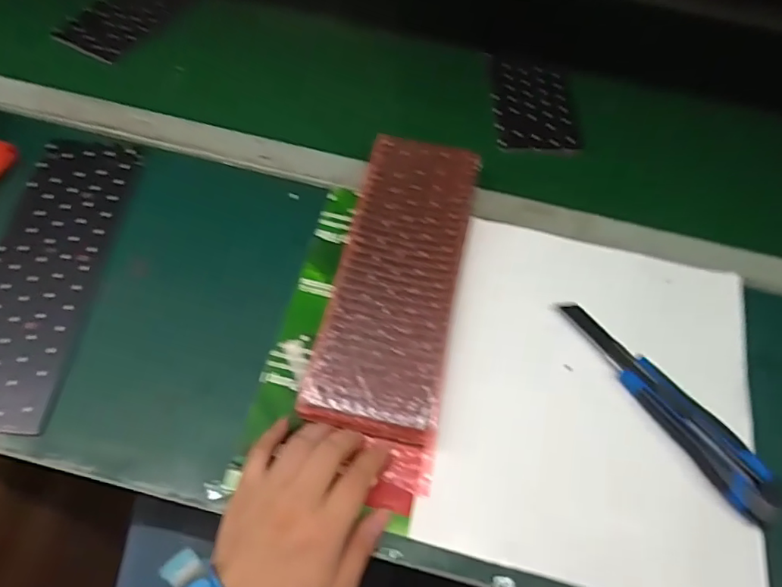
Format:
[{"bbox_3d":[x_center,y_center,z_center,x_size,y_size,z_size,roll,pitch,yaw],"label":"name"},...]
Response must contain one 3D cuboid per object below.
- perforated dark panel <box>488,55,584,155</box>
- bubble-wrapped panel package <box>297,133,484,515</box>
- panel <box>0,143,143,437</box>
[{"bbox_3d":[0.161,-0.215,0.611,0.093,0.010,0.140,4,60,-2],"label":"perforated dark panel"},{"bbox_3d":[0.005,-0.002,0.455,0.107,0.025,0.324,9,63,1],"label":"bubble-wrapped panel package"},{"bbox_3d":[-0.295,-0.020,0.457,0.096,0.006,0.268,6,60,0],"label":"panel"}]

